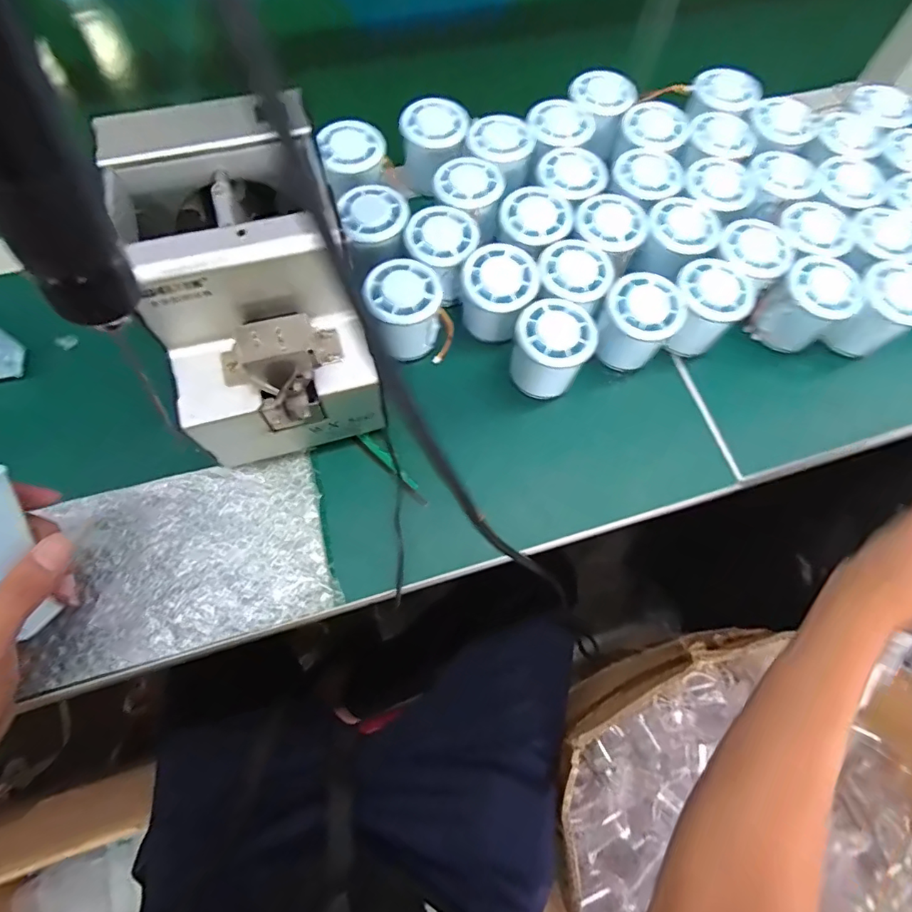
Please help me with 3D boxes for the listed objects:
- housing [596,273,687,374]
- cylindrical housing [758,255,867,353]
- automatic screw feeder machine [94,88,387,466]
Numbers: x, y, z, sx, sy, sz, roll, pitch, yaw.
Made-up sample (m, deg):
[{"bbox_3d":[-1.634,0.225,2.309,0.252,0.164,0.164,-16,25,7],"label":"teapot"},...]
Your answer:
[{"bbox_3d":[0.143,-0.104,0.405,0.056,0.055,0.055,1,69,-1],"label":"housing"},{"bbox_3d":[0.290,-0.124,0.419,0.053,0.058,0.053,1,69,-1],"label":"cylindrical housing"},{"bbox_3d":[-0.132,-0.111,0.340,0.125,0.142,0.180,-13,70,-7],"label":"automatic screw feeder machine"}]

